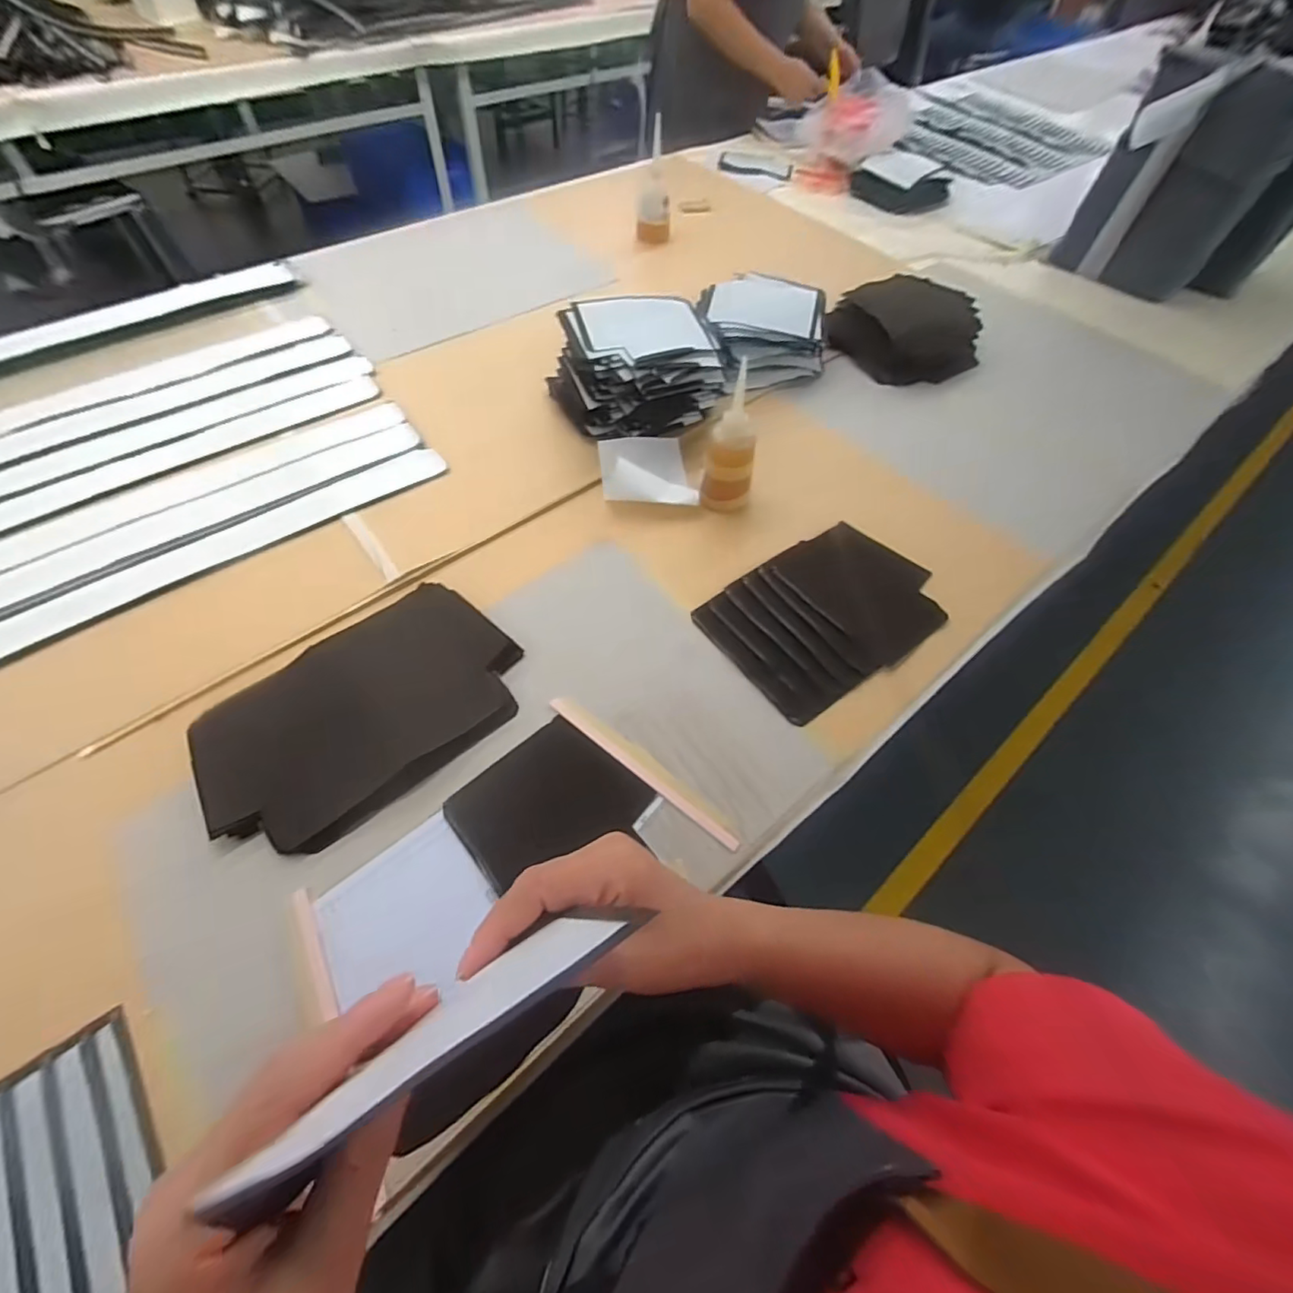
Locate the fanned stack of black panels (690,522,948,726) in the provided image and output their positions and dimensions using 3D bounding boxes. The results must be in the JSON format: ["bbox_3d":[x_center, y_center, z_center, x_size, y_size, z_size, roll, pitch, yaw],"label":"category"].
[{"bbox_3d":[0.197,-0.042,0.609,0.242,0.018,0.175,-31,66,-19],"label":"fanned stack of black panels"}]

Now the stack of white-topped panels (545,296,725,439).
[{"bbox_3d":[-0.014,-0.370,0.747,0.205,0.123,0.144,-12,61,-10],"label":"stack of white-topped panels"}]

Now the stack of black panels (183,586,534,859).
[{"bbox_3d":[-0.270,0.060,0.538,0.283,0.020,0.191,-37,68,-22],"label":"stack of black panels"}]

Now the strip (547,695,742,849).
[{"bbox_3d":[-0.007,0.114,0.510,0.216,0.011,0.013,37,65,17],"label":"strip"}]

